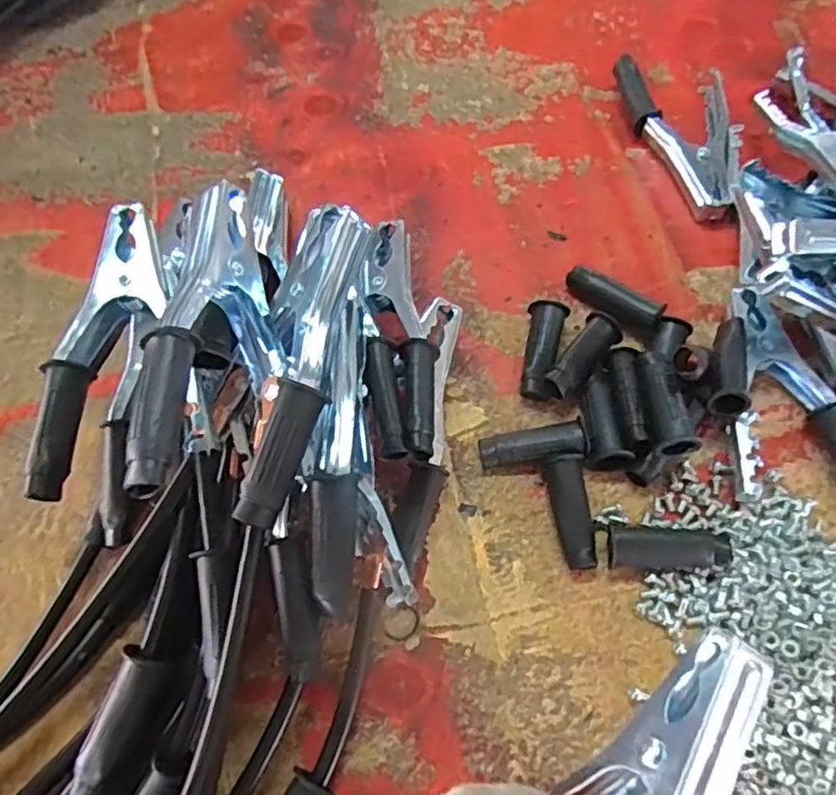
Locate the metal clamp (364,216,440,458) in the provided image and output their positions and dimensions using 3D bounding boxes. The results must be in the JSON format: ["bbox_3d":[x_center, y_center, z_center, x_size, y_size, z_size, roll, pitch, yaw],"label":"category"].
[{"bbox_3d":[-0.010,-0.037,0.344,0.035,0.028,0.149,-3,66,-3],"label":"metal clamp"}]

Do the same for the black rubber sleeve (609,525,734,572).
[{"bbox_3d":[0.134,0.081,0.337,0.060,0.023,0.019,-1,64,15],"label":"black rubber sleeve"}]

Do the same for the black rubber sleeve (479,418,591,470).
[{"bbox_3d":[0.067,0.029,0.364,0.060,0.019,0.021,-7,65,-5],"label":"black rubber sleeve"}]

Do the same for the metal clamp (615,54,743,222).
[{"bbox_3d":[0.207,-0.196,0.463,0.080,0.025,0.138,-12,65,-7],"label":"metal clamp"}]

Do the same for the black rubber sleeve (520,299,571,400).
[{"bbox_3d":[0.078,-0.029,0.390,0.022,0.018,0.062,10,65,4],"label":"black rubber sleeve"}]

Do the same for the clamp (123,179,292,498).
[{"bbox_3d":[-0.083,-0.024,0.270,0.034,0.063,0.148,4,66,1],"label":"clamp"}]

